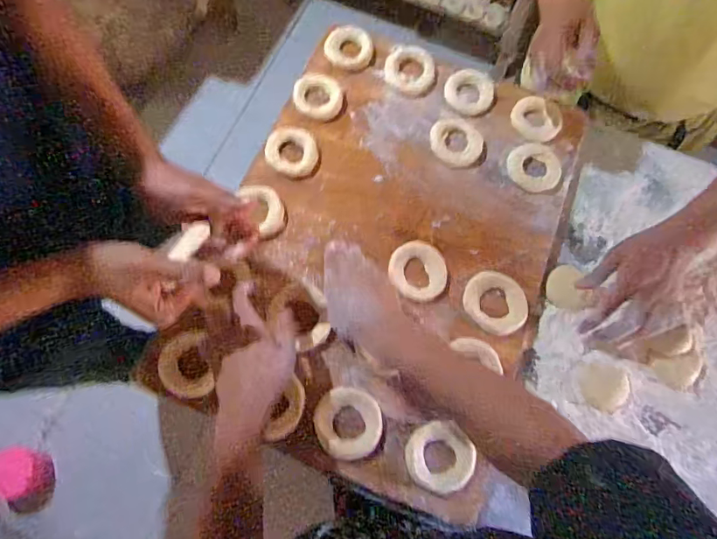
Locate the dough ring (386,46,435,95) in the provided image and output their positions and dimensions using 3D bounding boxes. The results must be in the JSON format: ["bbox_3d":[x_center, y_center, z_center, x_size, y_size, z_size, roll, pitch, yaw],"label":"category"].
[{"bbox_3d":[0.078,-0.303,0.748,0.074,0.026,0.077,1,69,-2],"label":"dough ring"}]

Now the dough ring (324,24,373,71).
[{"bbox_3d":[-0.015,-0.342,0.769,0.073,0.020,0.078,1,69,-2],"label":"dough ring"}]

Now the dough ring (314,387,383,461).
[{"bbox_3d":[-0.012,0.181,0.586,0.077,0.009,0.080,1,69,-2],"label":"dough ring"}]

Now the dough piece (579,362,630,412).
[{"bbox_3d":[0.316,0.150,0.639,0.062,0.012,0.056,23,70,7],"label":"dough piece"}]

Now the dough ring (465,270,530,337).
[{"bbox_3d":[0.180,0.044,0.648,0.085,0.021,0.074,42,73,13],"label":"dough ring"}]

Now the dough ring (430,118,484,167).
[{"bbox_3d":[0.142,-0.184,0.721,0.076,0.015,0.066,13,69,3],"label":"dough ring"}]

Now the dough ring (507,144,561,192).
[{"bbox_3d":[0.255,-0.147,0.723,0.077,0.020,0.076,1,69,-2],"label":"dough ring"}]

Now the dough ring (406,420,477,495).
[{"bbox_3d":[0.092,0.216,0.570,0.070,0.014,0.076,1,69,-2],"label":"dough ring"}]

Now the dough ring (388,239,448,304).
[{"bbox_3d":[0.079,0.001,0.653,0.075,0.009,0.081,1,69,-2],"label":"dough ring"}]

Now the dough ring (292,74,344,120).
[{"bbox_3d":[-0.060,-0.255,0.735,0.071,0.023,0.064,5,69,0],"label":"dough ring"}]

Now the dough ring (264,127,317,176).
[{"bbox_3d":[-0.094,-0.165,0.696,0.071,0.014,0.071,1,69,-2],"label":"dough ring"}]

